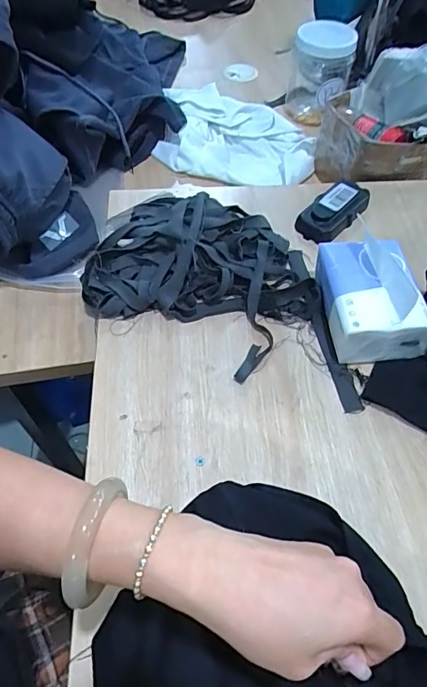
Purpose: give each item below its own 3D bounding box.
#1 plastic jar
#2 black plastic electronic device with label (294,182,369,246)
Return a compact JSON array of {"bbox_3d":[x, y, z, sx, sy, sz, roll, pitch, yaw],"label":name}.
[{"bbox_3d":[0.170,-0.441,0.756,0.091,0.139,0.104,6,56,1],"label":"plastic jar"},{"bbox_3d":[0.149,-0.166,0.568,0.047,0.025,0.108,38,63,21],"label":"black plastic electronic device with label"}]

